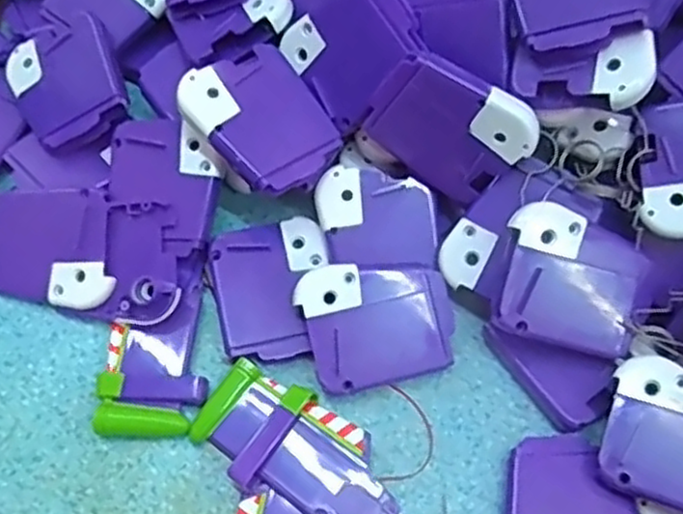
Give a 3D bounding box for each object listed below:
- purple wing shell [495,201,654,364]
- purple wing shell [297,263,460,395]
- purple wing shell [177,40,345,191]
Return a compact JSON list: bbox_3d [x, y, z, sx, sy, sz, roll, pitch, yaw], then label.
[{"bbox_3d":[0.092,0.010,0.293,0.059,0.010,0.051,17,90,-10],"label":"purple wing shell"},{"bbox_3d":[0.015,0.025,0.305,0.058,0.010,0.055,-14,85,-6],"label":"purple wing shell"},{"bbox_3d":[-0.033,-0.058,0.311,0.050,0.012,0.062,-37,86,-22],"label":"purple wing shell"}]

